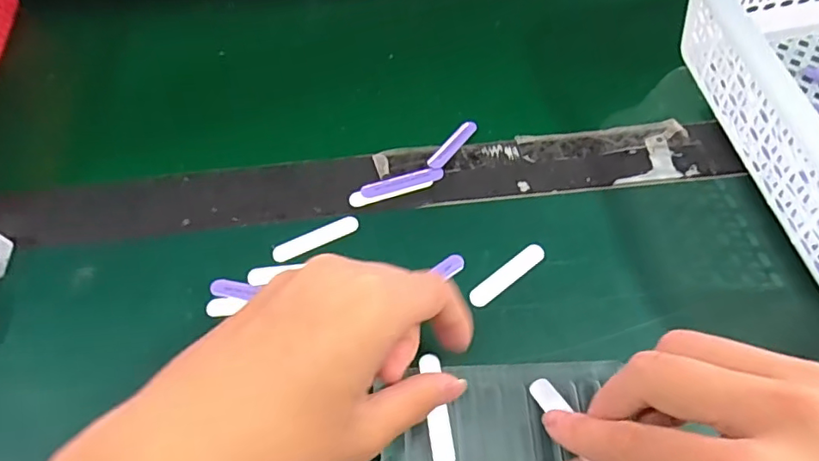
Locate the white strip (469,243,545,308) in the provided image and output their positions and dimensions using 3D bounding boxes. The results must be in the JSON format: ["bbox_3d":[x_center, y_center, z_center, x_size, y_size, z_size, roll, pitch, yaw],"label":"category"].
[{"bbox_3d":[0.054,0.024,0.300,0.051,0.004,0.011,-36,65,-17],"label":"white strip"}]

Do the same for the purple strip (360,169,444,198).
[{"bbox_3d":[-0.004,-0.030,0.331,0.050,0.004,0.010,-15,61,-6],"label":"purple strip"}]

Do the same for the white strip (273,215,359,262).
[{"bbox_3d":[-0.054,0.004,0.314,0.051,0.004,0.012,-24,62,-11],"label":"white strip"}]

